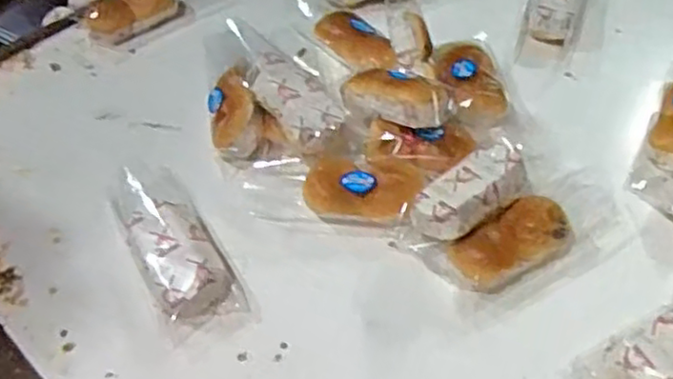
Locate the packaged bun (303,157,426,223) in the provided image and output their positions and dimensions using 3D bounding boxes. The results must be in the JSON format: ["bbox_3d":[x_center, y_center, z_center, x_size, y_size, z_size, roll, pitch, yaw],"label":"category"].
[{"bbox_3d":[0.030,0.001,0.770,0.131,0.048,0.080,12,52,13],"label":"packaged bun"}]

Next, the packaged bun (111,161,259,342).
[{"bbox_3d":[-0.182,0.055,0.745,0.091,0.047,0.237,-26,54,-17],"label":"packaged bun"}]

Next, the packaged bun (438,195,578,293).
[{"bbox_3d":[0.184,0.060,0.717,0.142,0.048,0.064,-24,53,-16],"label":"packaged bun"}]

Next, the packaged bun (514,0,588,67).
[{"bbox_3d":[0.319,-0.264,0.981,0.081,0.052,0.223,14,53,15],"label":"packaged bun"}]

